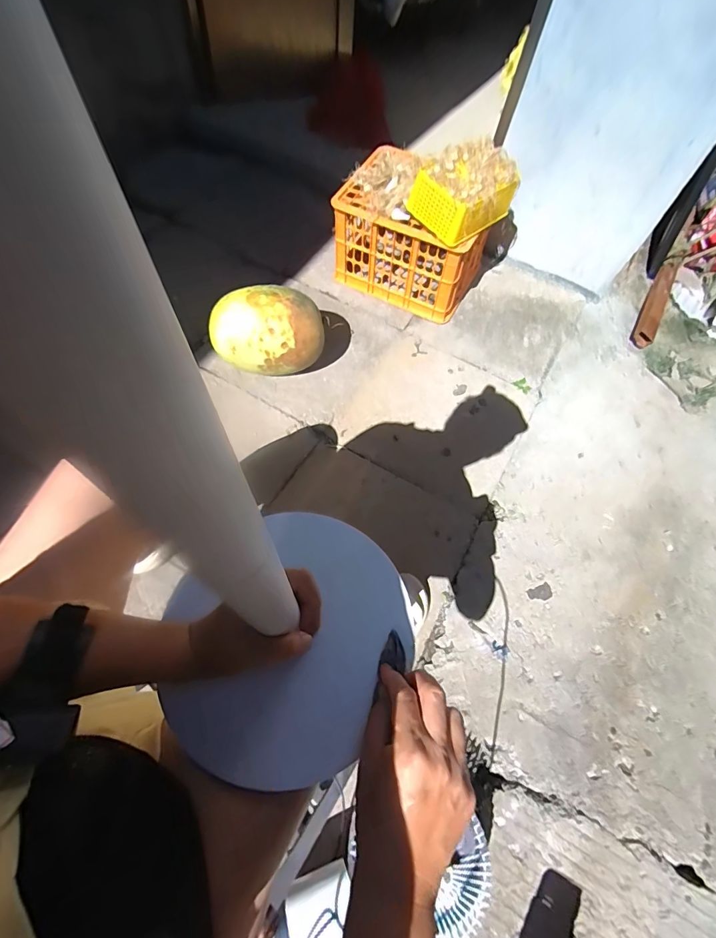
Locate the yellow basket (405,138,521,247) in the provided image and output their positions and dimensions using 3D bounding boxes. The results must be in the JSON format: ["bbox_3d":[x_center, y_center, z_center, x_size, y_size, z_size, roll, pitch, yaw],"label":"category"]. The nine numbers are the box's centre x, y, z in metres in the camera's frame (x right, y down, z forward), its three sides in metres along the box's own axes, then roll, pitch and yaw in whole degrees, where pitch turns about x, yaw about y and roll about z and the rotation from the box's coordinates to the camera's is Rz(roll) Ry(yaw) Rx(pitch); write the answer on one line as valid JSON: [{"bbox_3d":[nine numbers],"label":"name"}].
[{"bbox_3d":[0.316,-0.824,1.179,0.267,0.142,0.208,-34,70,-20],"label":"yellow basket"}]

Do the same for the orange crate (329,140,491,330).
[{"bbox_3d":[0.196,-0.821,1.405,0.471,0.335,0.345,31,64,11],"label":"orange crate"}]

